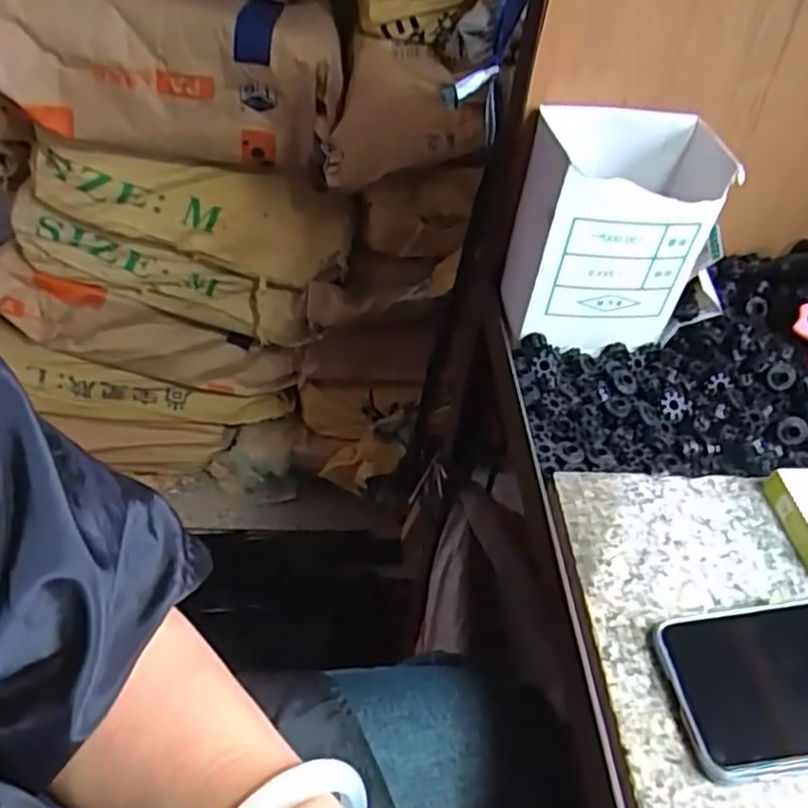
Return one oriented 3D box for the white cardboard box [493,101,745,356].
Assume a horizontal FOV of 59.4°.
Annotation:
[{"bbox_3d":[0.158,-0.123,0.519,0.139,0.145,0.083,2,43,-4],"label":"white cardboard box"}]

